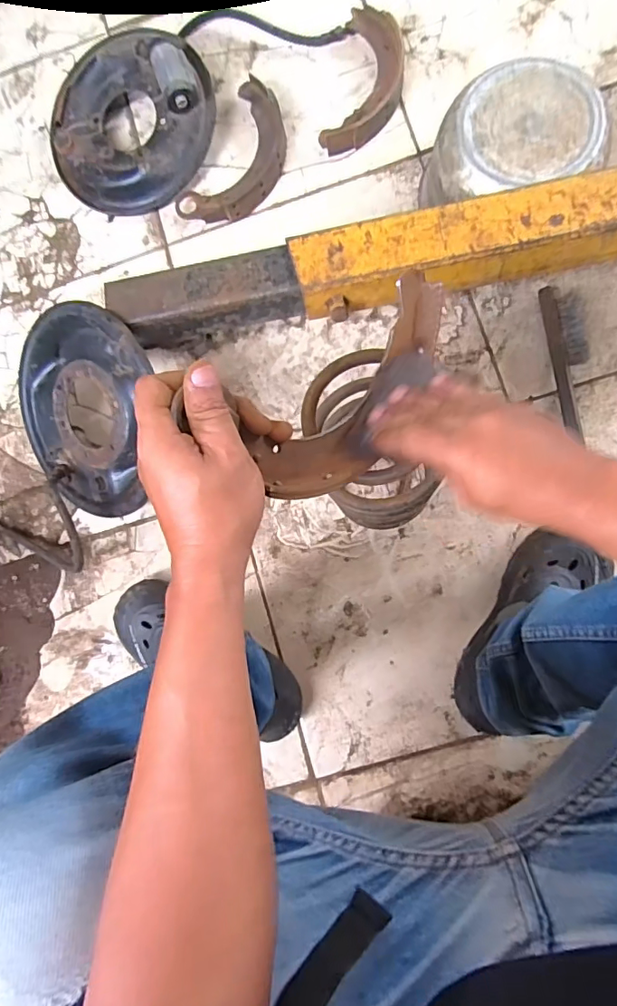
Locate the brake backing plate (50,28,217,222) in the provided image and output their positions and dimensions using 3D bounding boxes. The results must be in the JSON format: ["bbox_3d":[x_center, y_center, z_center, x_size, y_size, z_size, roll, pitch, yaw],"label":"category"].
[{"bbox_3d":[-0.272,-0.575,0.761,0.258,0.081,0.235,0,86,7],"label":"brake backing plate"}]

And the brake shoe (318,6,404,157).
[{"bbox_3d":[0.089,-0.620,0.747,0.097,0.038,0.207,15,88,8],"label":"brake shoe"}]

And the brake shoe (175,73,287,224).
[{"bbox_3d":[-0.101,-0.515,0.761,0.118,0.031,0.219,32,90,8],"label":"brake shoe"}]

